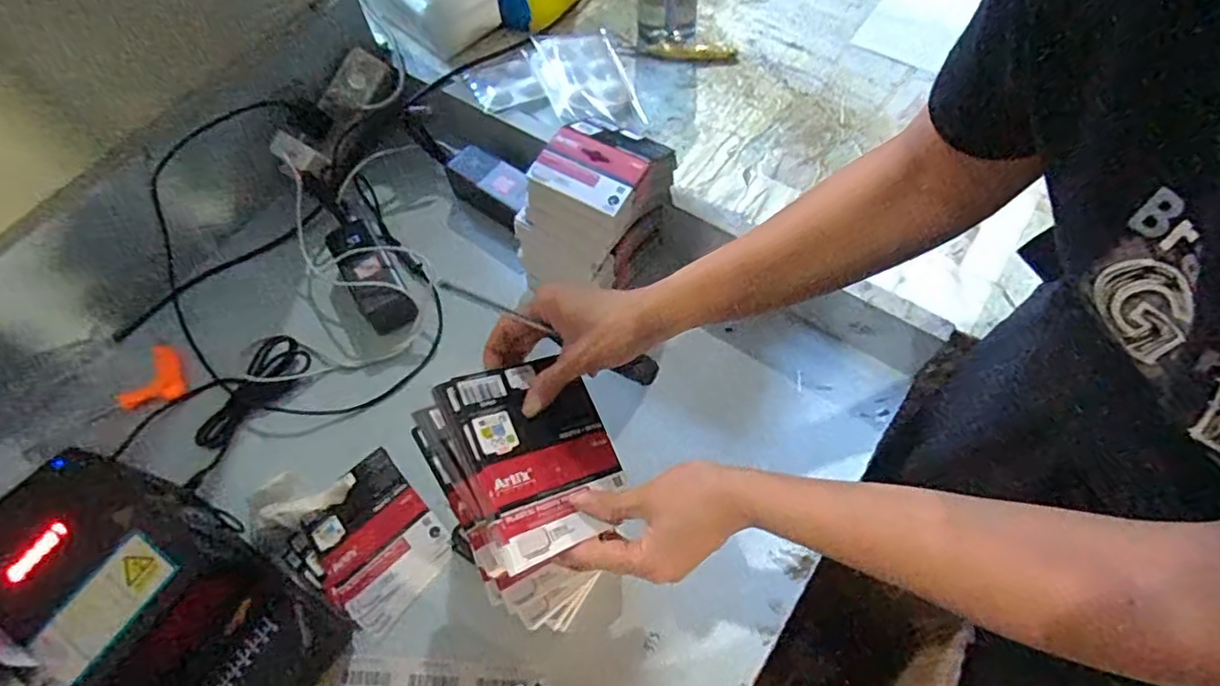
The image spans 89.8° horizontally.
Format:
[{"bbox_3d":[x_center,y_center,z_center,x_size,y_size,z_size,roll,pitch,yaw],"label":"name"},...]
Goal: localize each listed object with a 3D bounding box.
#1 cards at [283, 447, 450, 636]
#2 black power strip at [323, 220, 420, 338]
[{"bbox_3d":[-0.223,0.187,0.579,0.129,0.014,0.119,32,68,18],"label":"cards"},{"bbox_3d":[-0.271,-0.077,0.695,0.057,0.051,0.141,-31,65,-13],"label":"black power strip"}]

